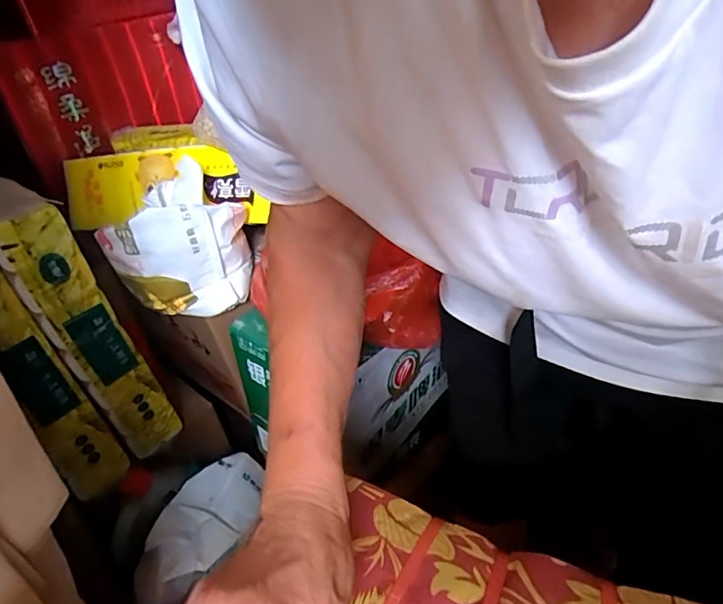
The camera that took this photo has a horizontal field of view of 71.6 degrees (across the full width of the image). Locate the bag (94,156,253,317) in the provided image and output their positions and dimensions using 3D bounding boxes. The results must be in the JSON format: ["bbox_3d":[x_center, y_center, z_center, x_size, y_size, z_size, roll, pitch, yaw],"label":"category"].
[{"bbox_3d":[-0.266,-0.085,0.734,0.150,0.181,0.130,6,33,21],"label":"bag"}]

